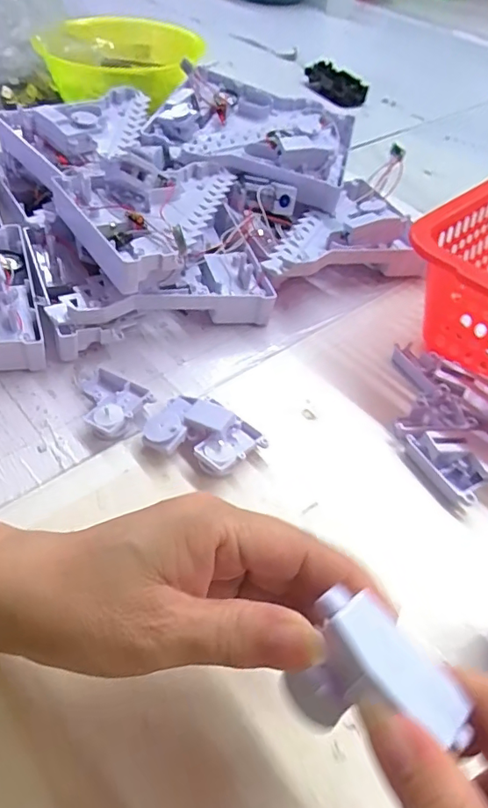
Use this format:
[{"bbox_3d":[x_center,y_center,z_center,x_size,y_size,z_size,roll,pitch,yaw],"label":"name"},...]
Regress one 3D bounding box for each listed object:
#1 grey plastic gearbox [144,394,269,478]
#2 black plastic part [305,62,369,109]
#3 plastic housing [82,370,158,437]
[{"bbox_3d":[-0.024,0.020,0.314,0.067,0.021,0.043,22,50,15],"label":"grey plastic gearbox"},{"bbox_3d":[0.131,-0.455,0.739,0.032,0.037,0.090,-34,63,-25],"label":"black plastic part"},{"bbox_3d":[-0.088,-0.002,0.333,0.049,0.013,0.039,34,54,24],"label":"plastic housing"}]

